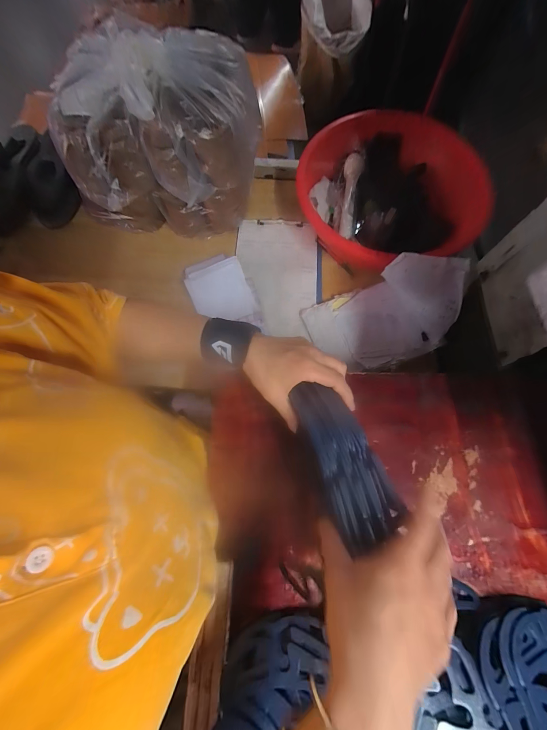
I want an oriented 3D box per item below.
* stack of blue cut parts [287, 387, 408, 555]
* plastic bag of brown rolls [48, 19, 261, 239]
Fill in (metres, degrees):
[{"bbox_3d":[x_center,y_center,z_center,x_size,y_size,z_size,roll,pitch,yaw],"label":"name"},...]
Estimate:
[{"bbox_3d":[0.064,0.082,0.272,0.060,0.032,0.156,-18,57,-6],"label":"stack of blue cut parts"},{"bbox_3d":[-0.221,-0.467,0.613,0.361,0.282,0.226,1,71,0],"label":"plastic bag of brown rolls"}]

